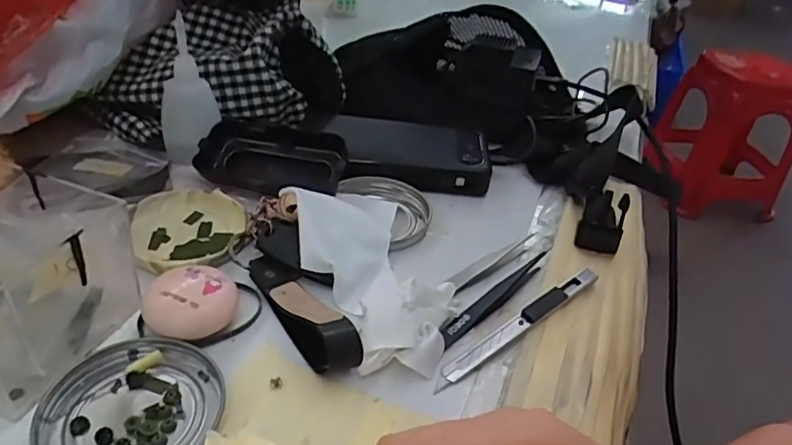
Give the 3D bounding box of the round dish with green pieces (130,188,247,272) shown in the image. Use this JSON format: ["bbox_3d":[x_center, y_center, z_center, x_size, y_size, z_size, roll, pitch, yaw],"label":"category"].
[{"bbox_3d":[-0.138,0.005,0.369,0.069,0.015,0.081,4,37,-6],"label":"round dish with green pieces"}]

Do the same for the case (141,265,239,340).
[{"bbox_3d":[-0.112,0.045,0.307,0.046,0.023,0.040,1,37,-9],"label":"case"}]

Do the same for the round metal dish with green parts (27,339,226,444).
[{"bbox_3d":[-0.123,0.087,0.263,0.076,0.008,0.072,5,37,-4],"label":"round metal dish with green parts"}]

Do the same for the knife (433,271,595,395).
[{"bbox_3d":[0.074,0.057,0.329,0.135,0.011,0.010,-22,46,-34],"label":"knife"}]

